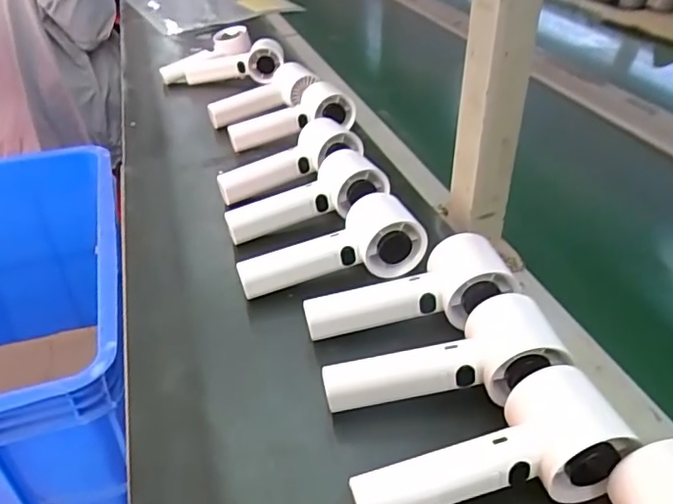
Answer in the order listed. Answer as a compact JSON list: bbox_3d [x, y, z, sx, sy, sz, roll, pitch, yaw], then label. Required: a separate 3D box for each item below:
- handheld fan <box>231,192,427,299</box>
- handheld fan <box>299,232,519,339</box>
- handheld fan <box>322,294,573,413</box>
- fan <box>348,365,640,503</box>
[{"bbox_3d":[-0.006,-0.003,0.500,0.157,0.056,0.063,-11,38,-6],"label":"handheld fan"},{"bbox_3d":[0.052,0.030,0.440,0.153,0.048,0.059,-9,38,-4],"label":"handheld fan"},{"bbox_3d":[0.067,0.074,0.387,0.150,0.059,0.059,-5,38,1],"label":"handheld fan"},{"bbox_3d":[0.081,0.114,0.331,0.148,0.055,0.060,-9,38,-3],"label":"fan"}]

